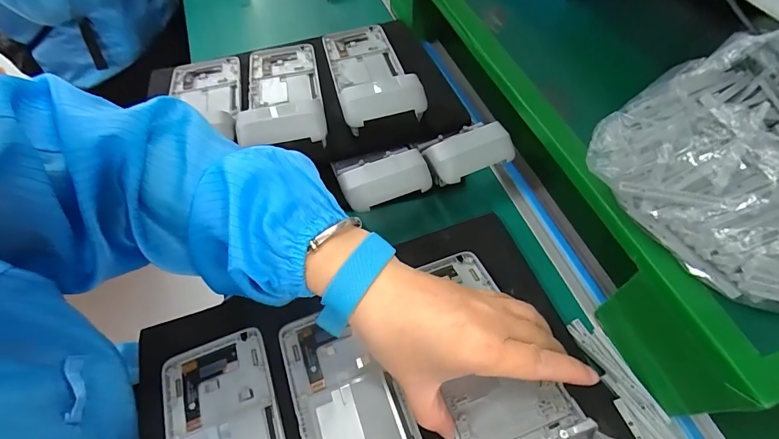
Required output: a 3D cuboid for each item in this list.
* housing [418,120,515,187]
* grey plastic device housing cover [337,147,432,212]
[{"bbox_3d":[0.074,-0.063,0.382,0.083,0.030,0.039,-21,60,-10],"label":"housing"},{"bbox_3d":[-0.004,-0.037,0.363,0.079,0.022,0.037,-16,57,-10],"label":"grey plastic device housing cover"}]

